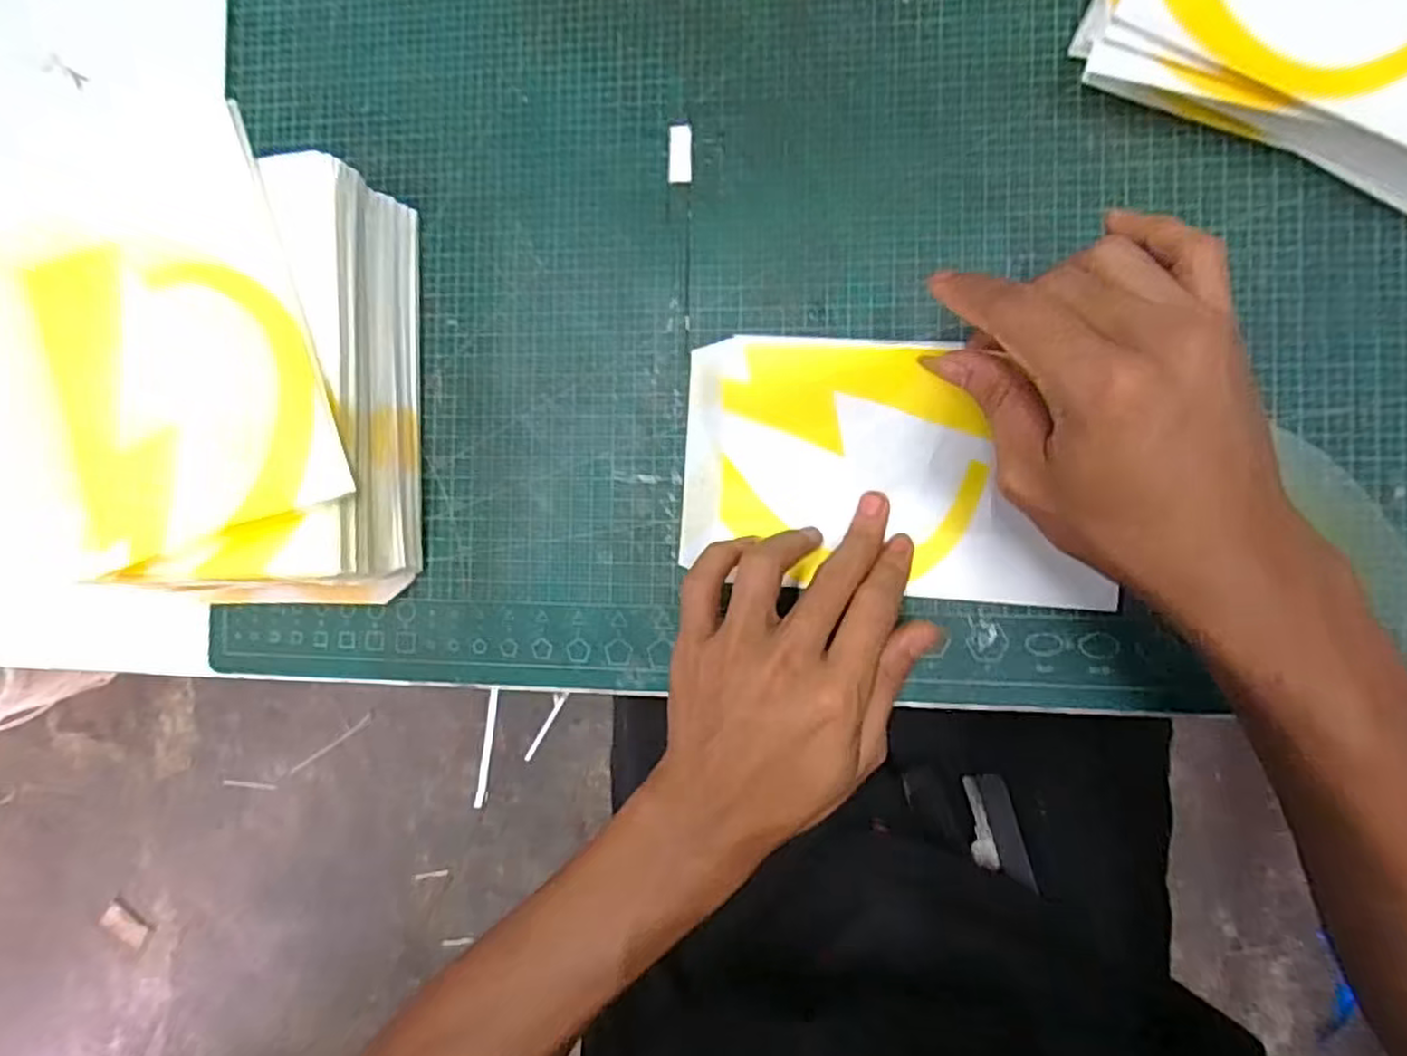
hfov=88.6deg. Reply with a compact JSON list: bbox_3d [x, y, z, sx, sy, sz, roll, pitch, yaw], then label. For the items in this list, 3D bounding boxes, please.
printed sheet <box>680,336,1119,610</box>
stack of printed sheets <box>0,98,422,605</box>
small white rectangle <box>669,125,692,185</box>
[{"bbox_3d":[0.079,-0.020,0.318,0.186,0.051,0.111,6,89,6],"label":"printed sheet"},{"bbox_3d":[-0.216,-0.068,0.328,0.150,0.073,0.206,-1,89,6],"label":"stack of printed sheets"},{"bbox_3d":[-0.011,-0.181,0.348,0.012,0.004,0.030,0,89,6],"label":"small white rectangle"}]

